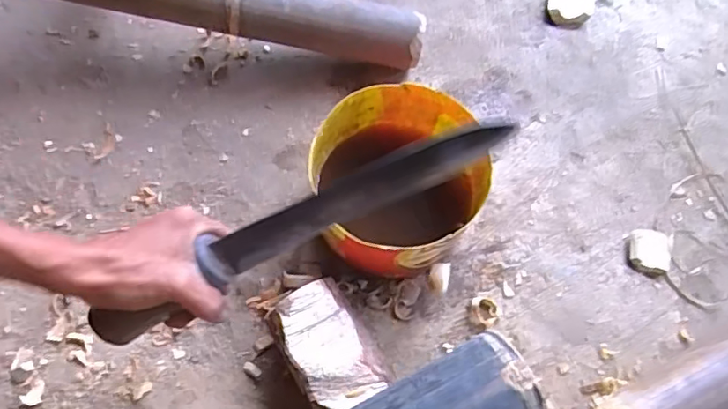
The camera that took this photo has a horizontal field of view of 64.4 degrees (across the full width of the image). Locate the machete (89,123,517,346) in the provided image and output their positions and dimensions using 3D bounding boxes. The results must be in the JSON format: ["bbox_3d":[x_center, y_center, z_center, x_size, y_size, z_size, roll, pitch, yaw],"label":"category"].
[{"bbox_3d":[-0.052,0.019,0.393,0.311,0.026,0.026,-27,73,9],"label":"machete"}]

